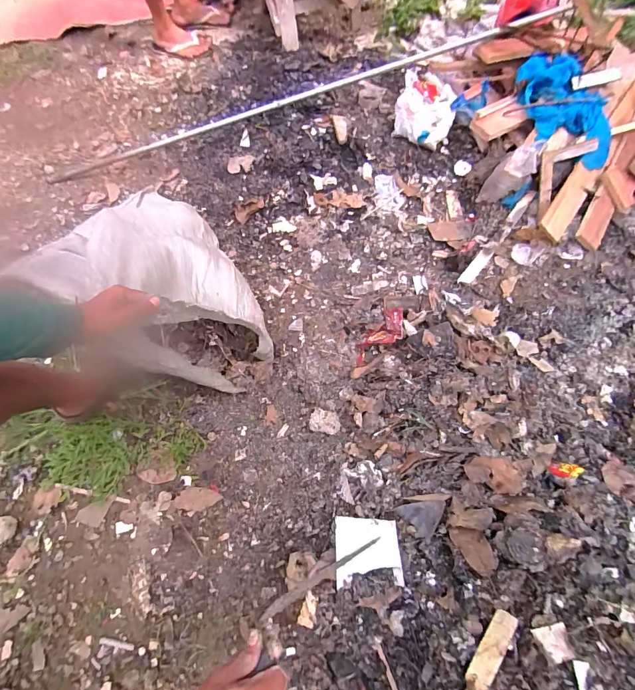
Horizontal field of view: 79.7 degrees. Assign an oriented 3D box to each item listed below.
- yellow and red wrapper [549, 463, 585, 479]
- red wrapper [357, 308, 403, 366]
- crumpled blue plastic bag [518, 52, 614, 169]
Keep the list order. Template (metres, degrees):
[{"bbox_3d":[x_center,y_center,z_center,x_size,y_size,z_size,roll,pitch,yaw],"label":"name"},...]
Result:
[{"bbox_3d":[0.496,0.252,0.762,0.055,0.018,0.034,-4,44,47],"label":"yellow and red wrapper"},{"bbox_3d":[0.162,-0.020,0.987,0.170,0.018,0.073,-43,69,9],"label":"red wrapper"},{"bbox_3d":[0.768,-0.749,1.171,0.336,0.107,0.355,25,63,10],"label":"crumpled blue plastic bag"}]

